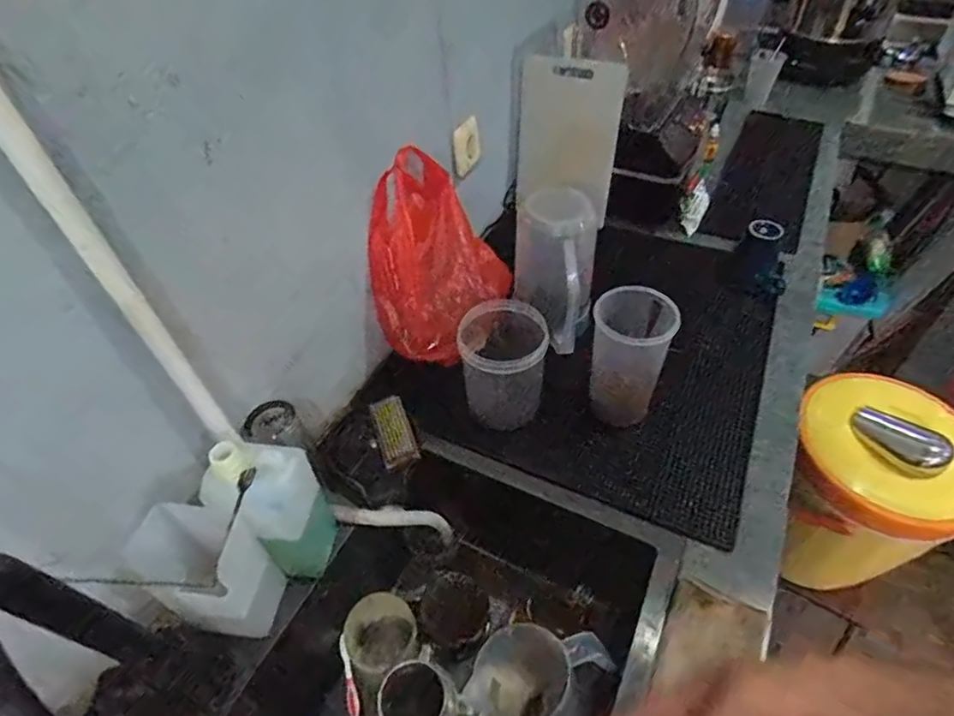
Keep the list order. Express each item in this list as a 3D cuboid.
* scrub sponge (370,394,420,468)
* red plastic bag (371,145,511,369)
[{"bbox_3d":[-0.110,0.093,0.721,0.045,0.023,0.102,-16,48,-12],"label":"scrub sponge"},{"bbox_3d":[-0.057,-0.155,0.785,0.153,0.221,0.228,13,49,15],"label":"red plastic bag"}]

